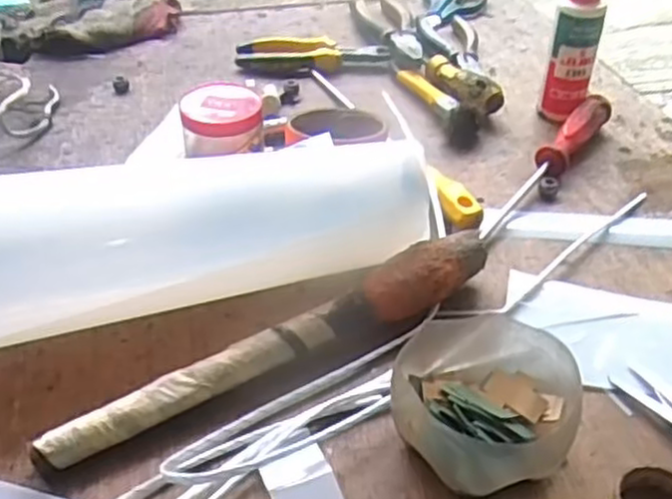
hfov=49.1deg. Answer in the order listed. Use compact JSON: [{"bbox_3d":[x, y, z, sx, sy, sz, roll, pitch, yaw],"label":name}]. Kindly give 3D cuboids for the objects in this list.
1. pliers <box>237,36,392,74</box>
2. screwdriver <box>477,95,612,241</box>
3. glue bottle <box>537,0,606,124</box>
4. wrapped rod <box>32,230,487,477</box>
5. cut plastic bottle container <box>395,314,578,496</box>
[{"bbox_3d":[-0.023,-0.201,0.753,0.153,0.018,0.066,1,39,0],"label":"pliers"},{"bbox_3d":[0.168,-0.068,0.587,0.025,0.033,0.210,27,46,28],"label":"screwdriver"},{"bbox_3d":[0.207,-0.181,0.631,0.039,0.160,0.031,20,43,21],"label":"glue bottle"},{"bbox_3d":[-0.026,0.055,0.424,0.283,0.038,0.030,-23,45,-26],"label":"wrapped rod"},{"bbox_3d":[0.076,0.080,0.386,0.090,0.050,0.095,1,39,0],"label":"cut plastic bottle container"}]

